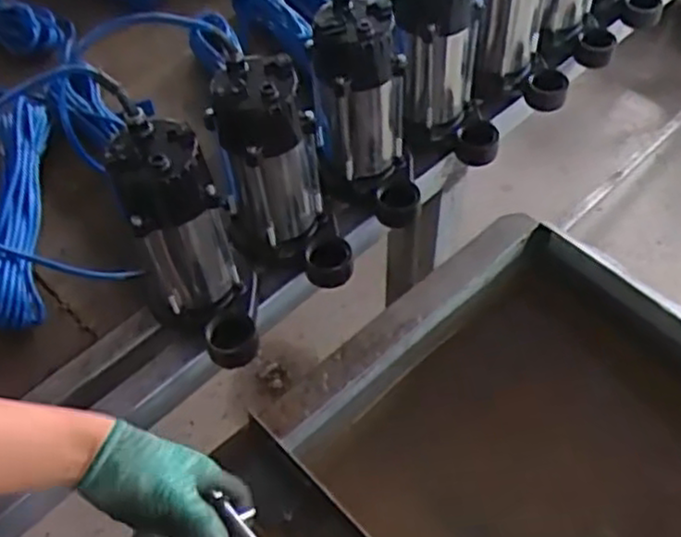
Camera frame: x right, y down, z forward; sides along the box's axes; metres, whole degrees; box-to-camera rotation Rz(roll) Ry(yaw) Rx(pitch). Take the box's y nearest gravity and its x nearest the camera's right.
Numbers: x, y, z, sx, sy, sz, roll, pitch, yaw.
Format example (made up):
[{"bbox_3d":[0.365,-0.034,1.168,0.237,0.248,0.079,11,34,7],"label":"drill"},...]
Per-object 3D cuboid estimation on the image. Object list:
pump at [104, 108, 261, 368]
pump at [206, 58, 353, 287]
[{"bbox_3d":[-0.155,-0.016,0.741,0.102,0.220,0.150,-18,54,-11],"label":"pump"},{"bbox_3d":[-0.059,-0.092,0.806,0.117,0.232,0.148,-18,54,-12],"label":"pump"}]

